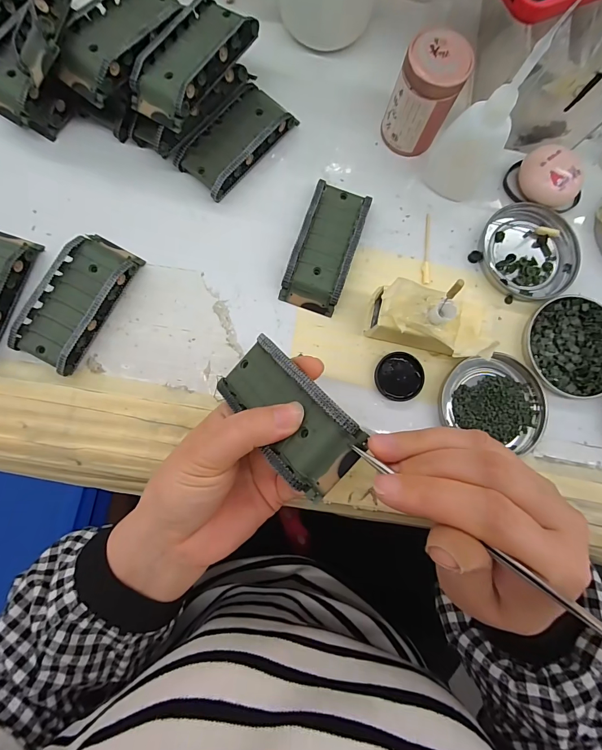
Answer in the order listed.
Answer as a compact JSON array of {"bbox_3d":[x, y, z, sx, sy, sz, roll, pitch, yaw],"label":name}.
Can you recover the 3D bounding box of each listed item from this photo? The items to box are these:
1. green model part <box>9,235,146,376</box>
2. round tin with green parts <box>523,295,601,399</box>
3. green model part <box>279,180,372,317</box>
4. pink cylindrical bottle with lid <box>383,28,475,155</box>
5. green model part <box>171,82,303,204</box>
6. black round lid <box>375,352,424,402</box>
[{"bbox_3d":[-0.157,-0.054,0.253,0.044,0.019,0.096,29,81,0],"label":"green model part"},{"bbox_3d":[0.212,-0.022,0.280,0.075,0.009,0.077,1,82,-4],"label":"round tin with green parts"},{"bbox_3d":[0.019,-0.097,0.273,0.043,0.020,0.096,20,81,-1],"label":"green model part"},{"bbox_3d":[0.090,-0.204,0.269,0.043,0.068,0.037,29,81,0],"label":"pink cylindrical bottle with lid"},{"bbox_3d":[-0.050,-0.181,0.279,0.042,0.019,0.090,41,81,2],"label":"green model part"},{"bbox_3d":[0.073,0.001,0.270,0.035,0.006,0.035,1,82,-4],"label":"black round lid"}]

